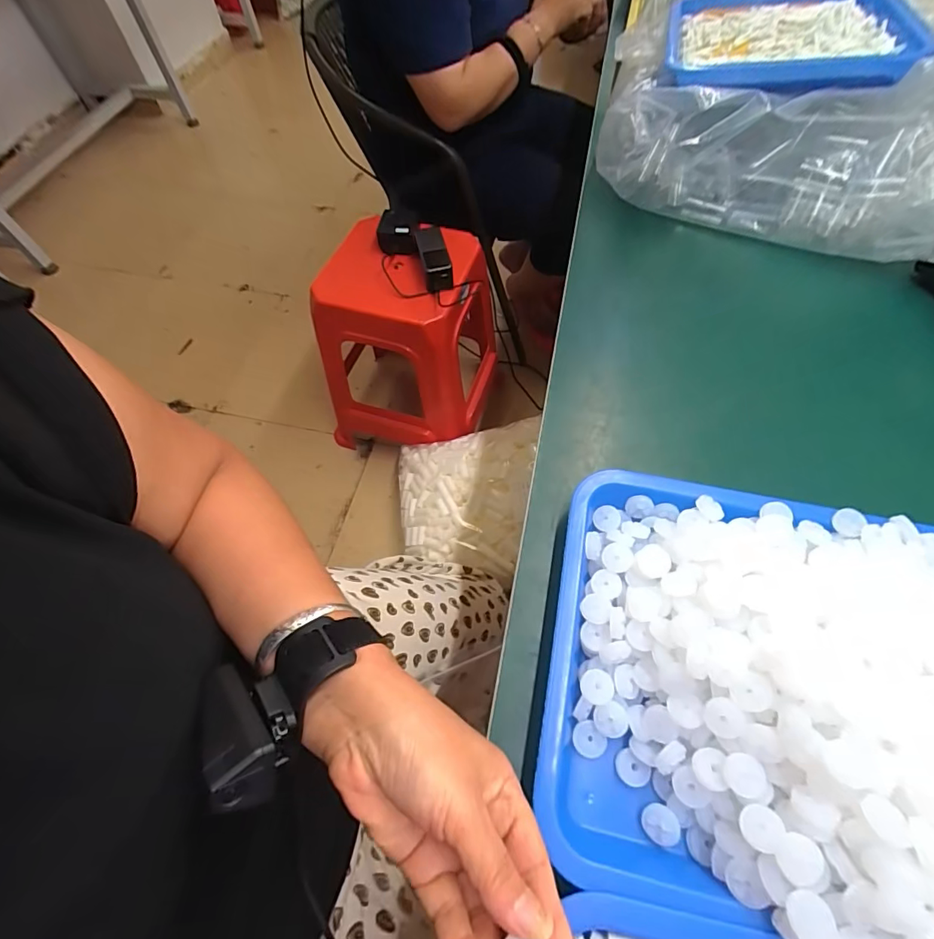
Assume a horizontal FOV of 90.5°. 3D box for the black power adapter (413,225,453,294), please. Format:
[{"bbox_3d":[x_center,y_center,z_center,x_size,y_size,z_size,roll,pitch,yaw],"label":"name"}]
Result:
[{"bbox_3d":[-0.068,-0.429,0.935,0.055,0.046,0.163,-11,61,-4],"label":"black power adapter"}]

